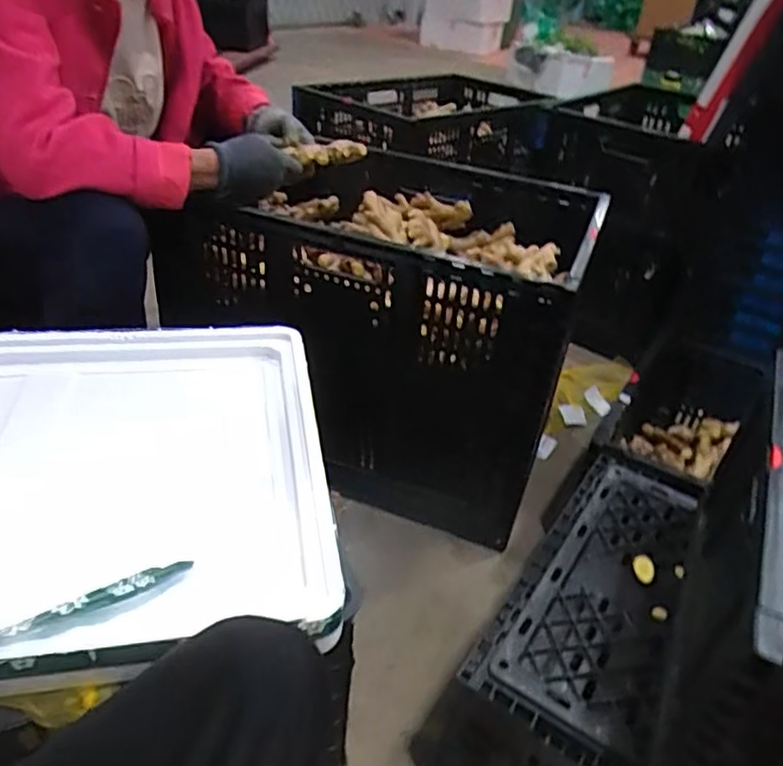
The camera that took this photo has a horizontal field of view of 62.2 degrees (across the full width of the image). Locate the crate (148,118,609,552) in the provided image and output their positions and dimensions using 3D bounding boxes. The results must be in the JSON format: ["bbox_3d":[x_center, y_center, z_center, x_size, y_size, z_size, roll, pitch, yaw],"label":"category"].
[{"bbox_3d":[0.002,-0.105,1.075,0.556,0.411,0.439,16,36,14],"label":"crate"}]

